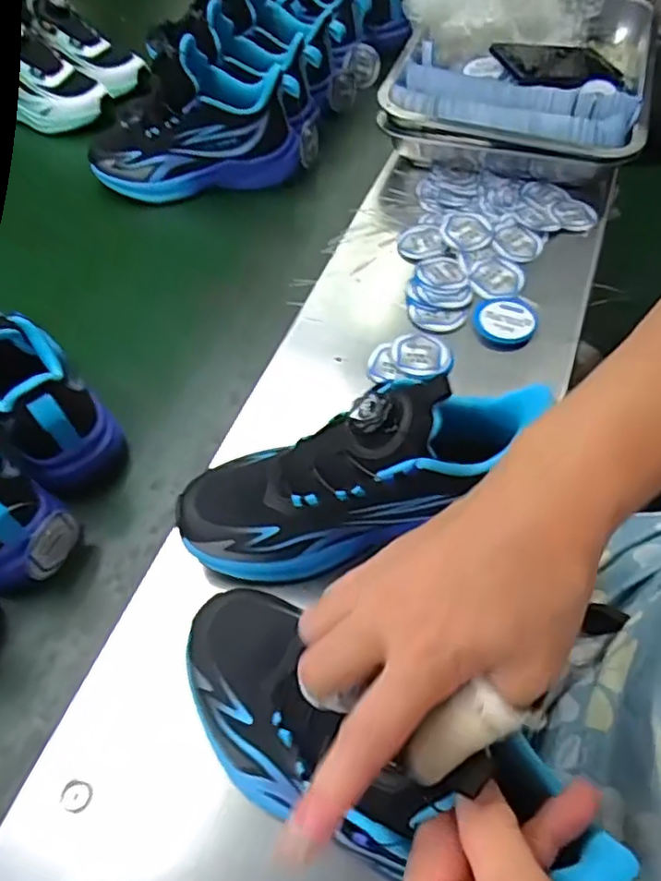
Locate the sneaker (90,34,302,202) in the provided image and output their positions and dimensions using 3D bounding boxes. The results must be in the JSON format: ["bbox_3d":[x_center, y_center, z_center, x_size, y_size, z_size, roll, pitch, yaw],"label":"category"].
[{"bbox_3d":[-0.155,-0.339,0.683,0.243,0.136,0.108,4,54,8],"label":"sneaker"}]

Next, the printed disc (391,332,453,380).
[{"bbox_3d":[0.075,-0.070,0.521,0.045,0.005,0.052,-27,56,-14],"label":"printed disc"}]

